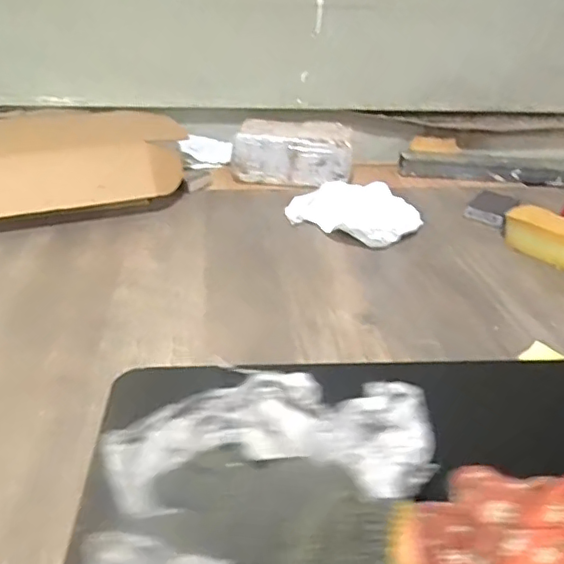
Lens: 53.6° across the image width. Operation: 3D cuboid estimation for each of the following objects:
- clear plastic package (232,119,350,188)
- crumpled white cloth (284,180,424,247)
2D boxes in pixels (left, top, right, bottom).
[{"bbox_3d":[0.022,-0.265,1.146,0.243,0.103,0.114,4,30,7],"label":"clear plastic package"},{"bbox_3d":[0.119,-0.125,0.958,0.132,0.065,0.198,-26,39,-37],"label":"crumpled white cloth"}]

